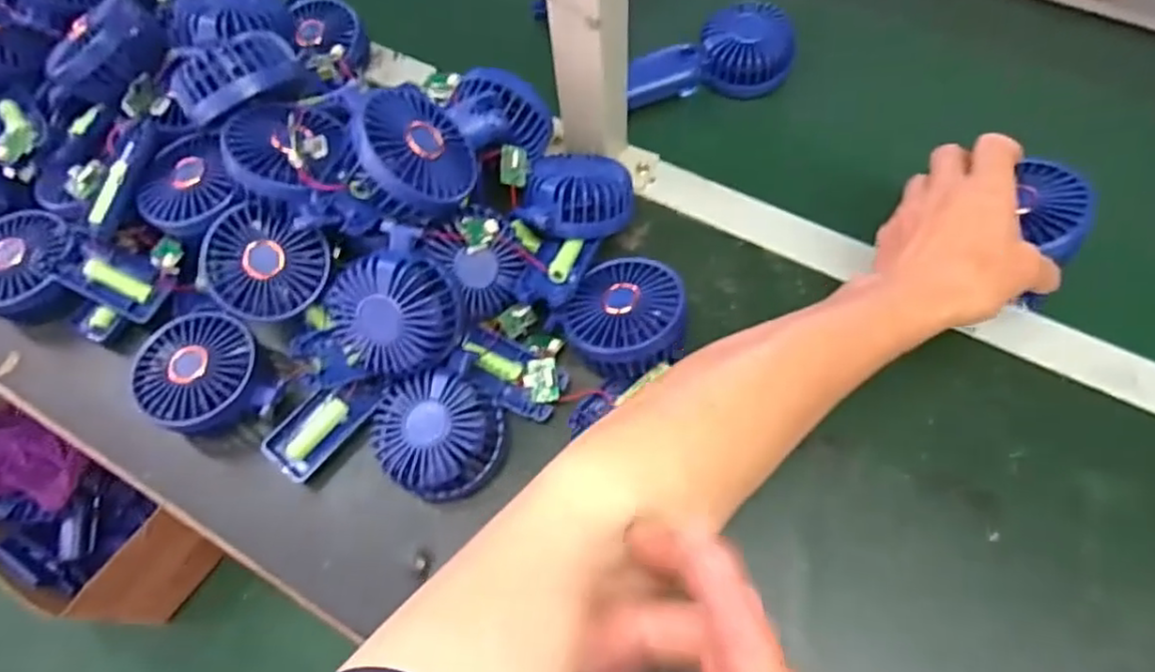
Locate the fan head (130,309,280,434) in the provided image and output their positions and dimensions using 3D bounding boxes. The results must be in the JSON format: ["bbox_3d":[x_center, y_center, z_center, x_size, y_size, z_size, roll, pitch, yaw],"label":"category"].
[{"bbox_3d":[-0.272,0.028,0.485,0.086,0.035,0.095,-27,65,-9],"label":"fan head"}]

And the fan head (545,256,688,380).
[{"bbox_3d":[0.034,-0.009,0.485,0.089,0.053,0.086,-1,64,3],"label":"fan head"}]

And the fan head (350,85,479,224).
[{"bbox_3d":[-0.115,-0.120,0.457,0.085,0.044,0.085,3,73,-38],"label":"fan head"}]

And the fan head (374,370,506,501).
[{"bbox_3d":[-0.096,0.067,0.460,0.090,0.043,0.082,20,67,13],"label":"fan head"}]

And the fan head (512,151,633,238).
[{"bbox_3d":[0.000,-0.108,0.515,0.086,0.037,0.074,2,64,5],"label":"fan head"}]

